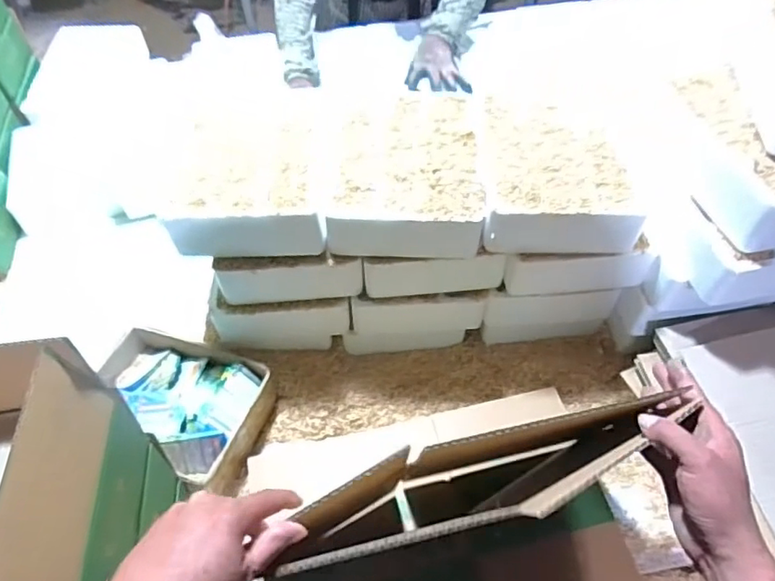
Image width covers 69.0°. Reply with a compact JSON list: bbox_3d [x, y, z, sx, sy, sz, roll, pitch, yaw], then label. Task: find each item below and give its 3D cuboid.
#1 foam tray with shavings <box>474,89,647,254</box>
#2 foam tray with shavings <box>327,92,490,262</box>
[{"bbox_3d":[0.205,-0.156,0.714,0.180,0.074,0.231,-1,53,1],"label":"foam tray with shavings"},{"bbox_3d":[0.023,-0.160,0.729,0.187,0.082,0.243,0,53,2],"label":"foam tray with shavings"}]

